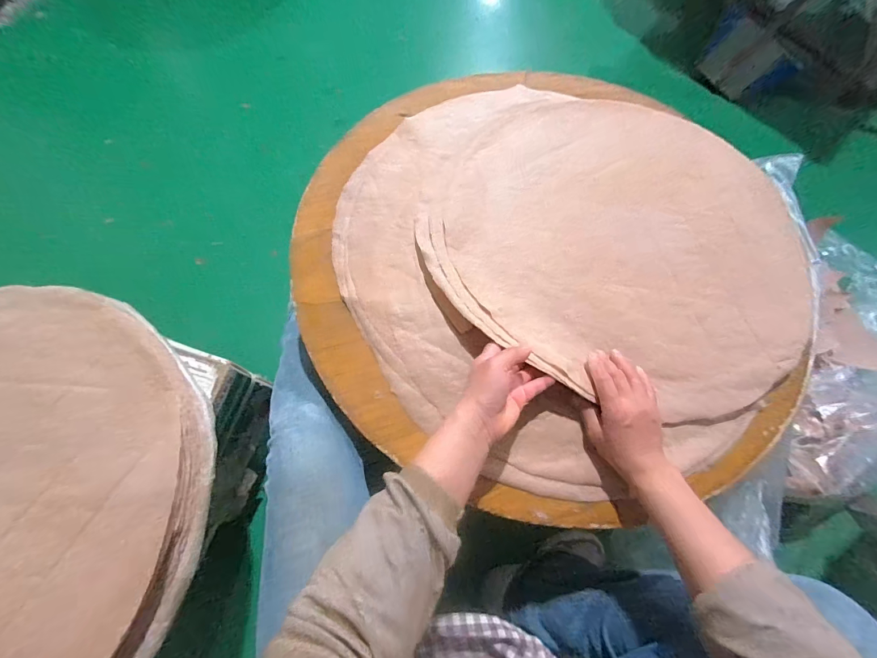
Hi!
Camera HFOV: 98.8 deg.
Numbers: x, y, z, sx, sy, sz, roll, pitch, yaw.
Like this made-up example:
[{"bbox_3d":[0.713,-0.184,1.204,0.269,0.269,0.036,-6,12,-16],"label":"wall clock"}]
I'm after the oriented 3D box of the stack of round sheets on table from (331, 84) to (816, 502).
[{"bbox_3d":[0.185,-0.135,0.537,0.630,0.060,0.651,-36,76,-13],"label":"stack of round sheets on table"}]

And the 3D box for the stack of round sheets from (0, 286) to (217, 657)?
[{"bbox_3d":[-0.559,0.209,0.443,0.559,0.078,0.533,37,72,11],"label":"stack of round sheets"}]

